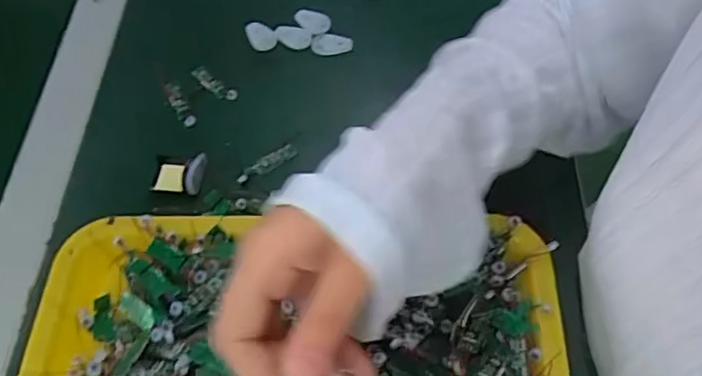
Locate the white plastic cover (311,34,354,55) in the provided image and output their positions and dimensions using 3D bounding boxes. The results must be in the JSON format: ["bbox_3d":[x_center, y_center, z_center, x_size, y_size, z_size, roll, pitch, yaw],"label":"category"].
[{"bbox_3d":[-0.017,-0.129,0.526,0.037,0.009,0.018,4,59,7],"label":"white plastic cover"}]

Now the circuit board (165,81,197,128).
[{"bbox_3d":[-0.147,-0.071,0.504,0.013,0.011,0.050,-27,61,-12],"label":"circuit board"}]

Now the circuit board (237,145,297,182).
[{"bbox_3d":[-0.067,-0.020,0.464,0.051,0.004,0.013,-29,61,-13],"label":"circuit board"}]

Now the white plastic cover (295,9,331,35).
[{"bbox_3d":[-0.035,-0.152,0.542,0.037,0.010,0.021,30,65,20],"label":"white plastic cover"}]

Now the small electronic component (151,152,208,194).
[{"bbox_3d":[-0.136,-0.012,0.458,0.044,0.017,0.032,9,60,10],"label":"small electronic component"}]

